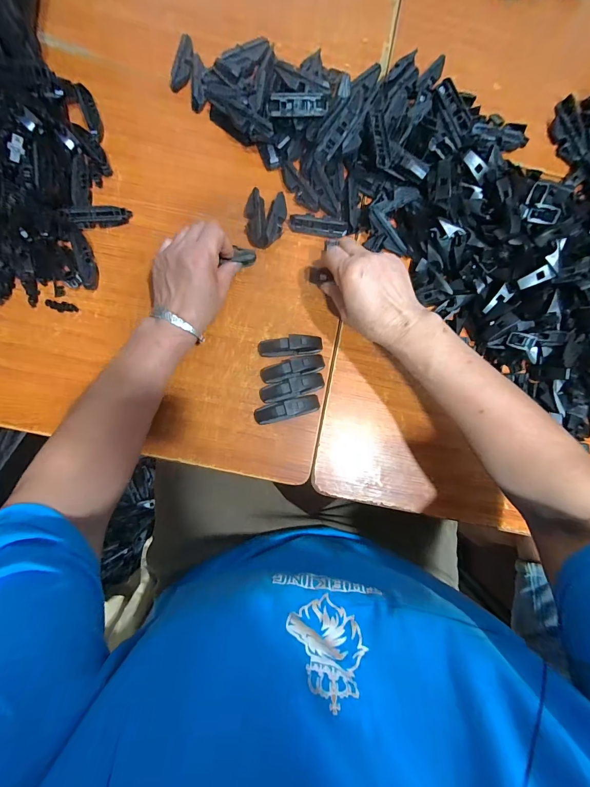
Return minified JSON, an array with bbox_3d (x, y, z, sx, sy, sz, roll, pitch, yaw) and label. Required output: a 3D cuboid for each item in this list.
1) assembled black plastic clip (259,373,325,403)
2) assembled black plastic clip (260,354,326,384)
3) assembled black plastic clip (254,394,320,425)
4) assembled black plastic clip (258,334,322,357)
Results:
[{"bbox_3d":[-0.002,-0.006,0.389,0.077,0.023,0.022,-16,83,-7],"label":"assembled black plastic clip"},{"bbox_3d":[-0.001,-0.029,0.392,0.077,0.024,0.022,-12,83,-6],"label":"assembled black plastic clip"},{"bbox_3d":[-0.009,0.019,0.384,0.077,0.024,0.021,-12,83,-6],"label":"assembled black plastic clip"},{"bbox_3d":[-0.005,-0.059,0.395,0.076,0.025,0.021,-5,82,-5],"label":"assembled black plastic clip"}]

